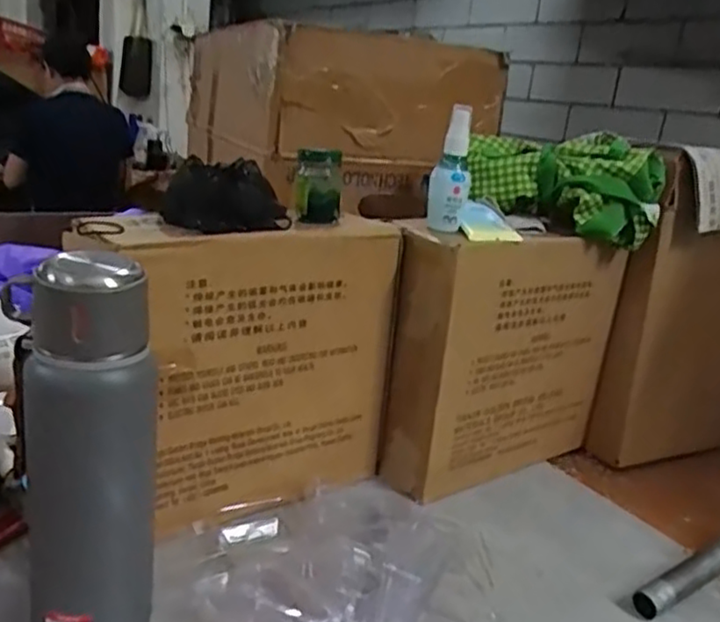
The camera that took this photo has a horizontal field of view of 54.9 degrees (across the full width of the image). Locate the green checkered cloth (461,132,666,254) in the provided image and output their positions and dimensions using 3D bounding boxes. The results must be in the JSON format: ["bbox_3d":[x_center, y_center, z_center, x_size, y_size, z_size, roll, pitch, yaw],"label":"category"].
[{"bbox_3d":[0.219,-0.139,0.759,0.209,0.094,0.089,12,18,16],"label":"green checkered cloth"}]

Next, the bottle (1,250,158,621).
[{"bbox_3d":[-0.185,0.099,0.467,0.090,0.271,0.076,1,18,-19],"label":"bottle"}]

